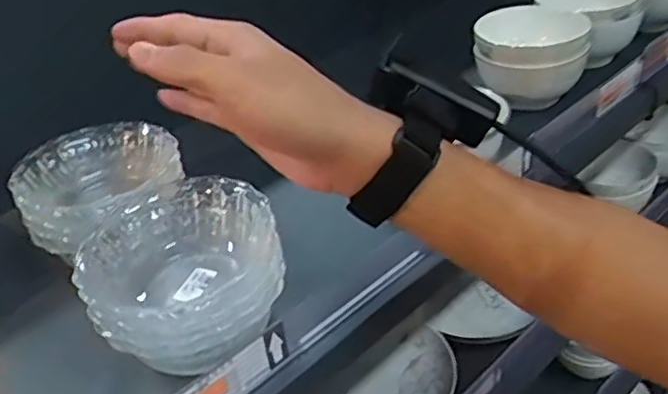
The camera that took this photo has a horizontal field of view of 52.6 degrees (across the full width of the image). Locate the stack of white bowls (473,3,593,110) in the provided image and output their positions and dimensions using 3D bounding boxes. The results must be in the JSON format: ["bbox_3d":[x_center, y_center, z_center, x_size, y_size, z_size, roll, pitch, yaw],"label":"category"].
[{"bbox_3d":[0.208,-0.155,0.714,0.114,0.080,0.130,5,37,17],"label":"stack of white bowls"}]

